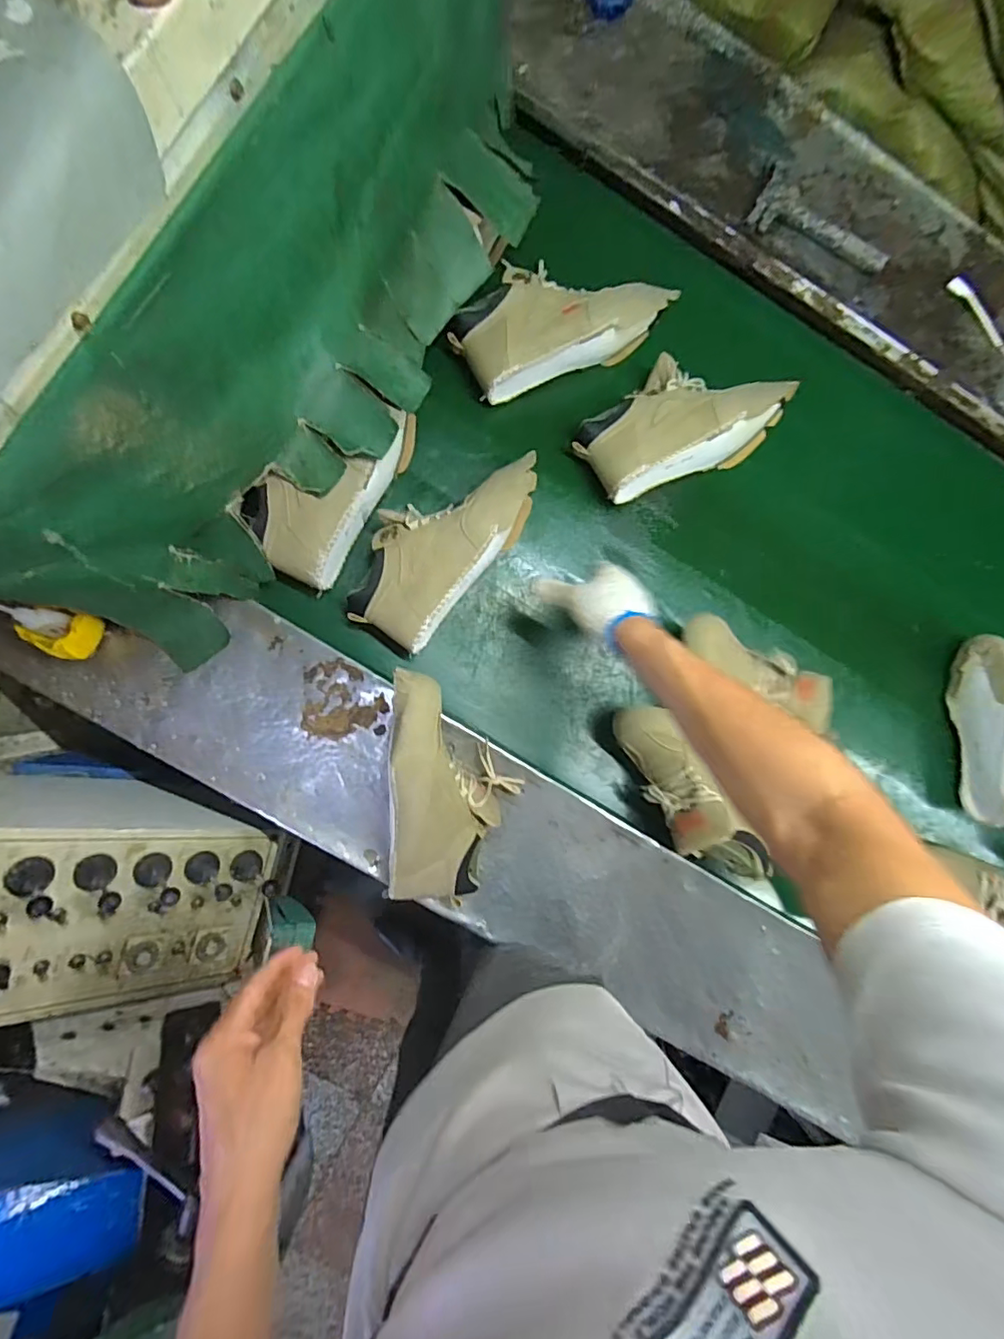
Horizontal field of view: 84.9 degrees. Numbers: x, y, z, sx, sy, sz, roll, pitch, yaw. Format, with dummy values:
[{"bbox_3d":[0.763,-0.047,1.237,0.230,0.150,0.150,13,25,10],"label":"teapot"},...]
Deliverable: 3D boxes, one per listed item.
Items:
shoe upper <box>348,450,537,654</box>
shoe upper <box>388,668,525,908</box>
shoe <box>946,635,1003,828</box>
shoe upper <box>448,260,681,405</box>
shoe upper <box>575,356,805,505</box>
[{"bbox_3d":[-0.080,-0.171,0.726,0.144,0.095,0.298,40,85,-4],"label":"shoe upper"},{"bbox_3d":[-0.061,0.134,0.671,0.170,0.099,0.259,1,88,-6],"label":"shoe upper"},{"bbox_3d":[0.737,0.080,0.801,0.120,0.085,0.267,-8,89,-6],"label":"shoe"},{"bbox_3d":[0.065,-0.474,0.740,0.274,0.099,0.167,-28,92,-6],"label":"shoe upper"},{"bbox_3d":[0.247,-0.339,0.766,0.268,0.097,0.169,-33,92,-6],"label":"shoe upper"}]

